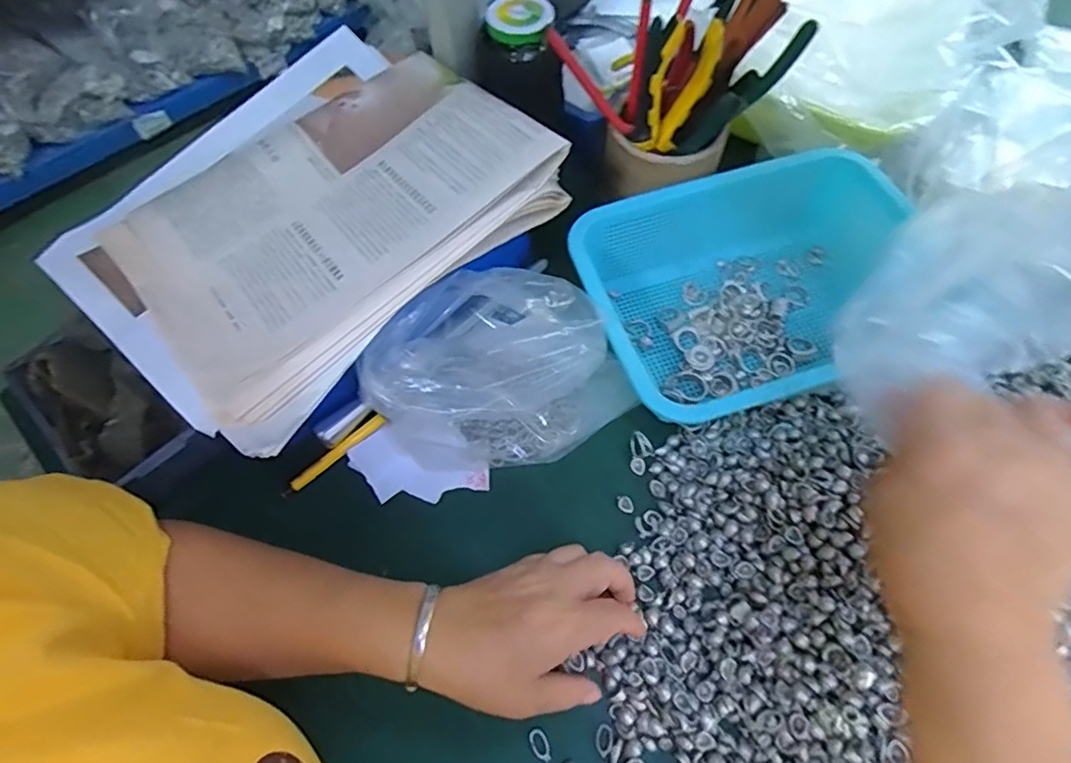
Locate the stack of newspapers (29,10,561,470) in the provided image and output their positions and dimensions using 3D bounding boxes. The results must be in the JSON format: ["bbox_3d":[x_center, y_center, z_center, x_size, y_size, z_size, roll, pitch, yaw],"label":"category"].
[{"bbox_3d":[-0.170,-0.126,0.416,0.260,0.058,0.307,40,70,20],"label":"stack of newspapers"}]

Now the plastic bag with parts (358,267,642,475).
[{"bbox_3d":[-0.029,-0.007,0.432,0.180,0.075,0.135,-31,65,-14],"label":"plastic bag with parts"}]

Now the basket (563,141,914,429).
[{"bbox_3d":[0.175,-0.088,0.473,0.279,0.073,0.198,-27,64,-12],"label":"basket"}]

